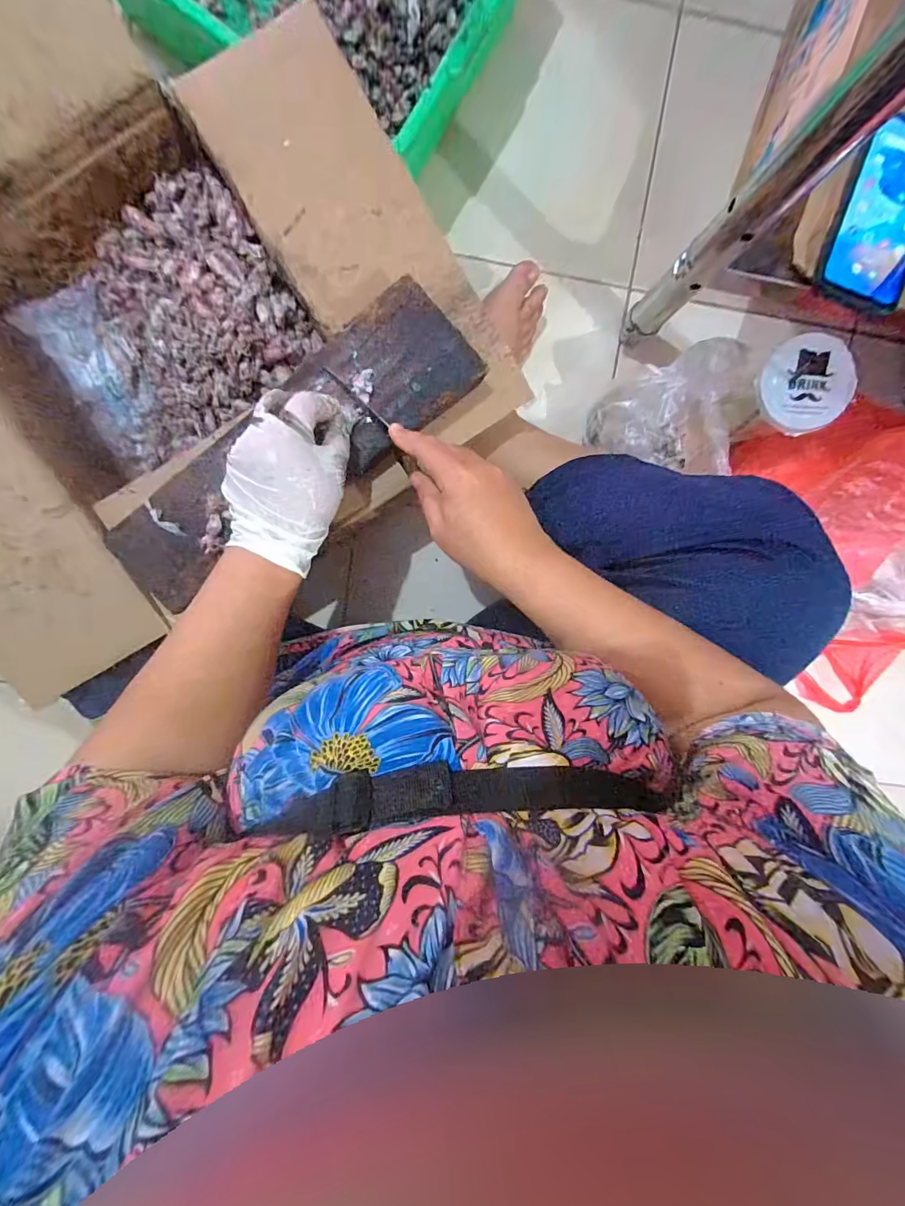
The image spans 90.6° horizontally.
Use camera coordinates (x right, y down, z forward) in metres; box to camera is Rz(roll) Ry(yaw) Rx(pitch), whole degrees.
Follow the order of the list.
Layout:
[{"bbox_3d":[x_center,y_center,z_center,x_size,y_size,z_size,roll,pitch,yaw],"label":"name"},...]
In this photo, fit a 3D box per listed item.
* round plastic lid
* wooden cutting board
[{"bbox_3d":[0.342,-0.212,0.434,0.078,0.010,0.086,-19,93,15],"label":"round plastic lid"},{"bbox_3d":[-0.136,-0.125,0.382,0.341,0.015,0.097,-39,98,3],"label":"wooden cutting board"}]

